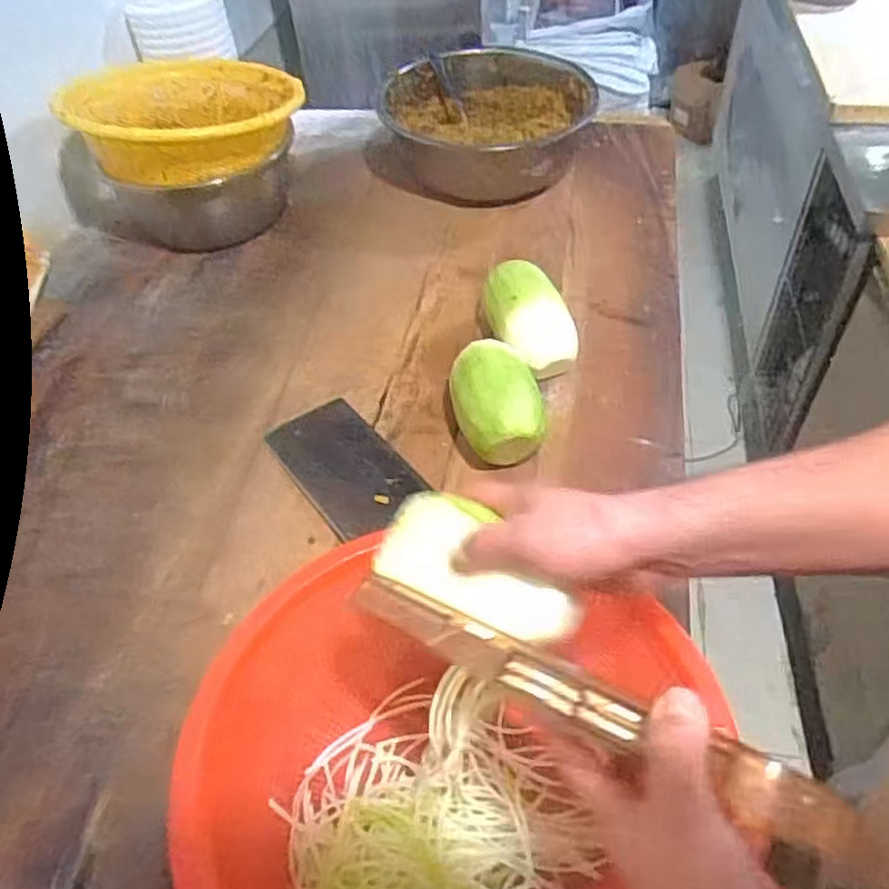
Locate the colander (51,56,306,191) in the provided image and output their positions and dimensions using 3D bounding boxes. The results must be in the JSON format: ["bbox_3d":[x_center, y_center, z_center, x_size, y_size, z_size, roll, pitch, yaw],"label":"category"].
[{"bbox_3d":[-0.360,-0.451,1.008,0.319,0.098,0.301,-12,47,-5],"label":"colander"}]

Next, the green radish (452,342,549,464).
[{"bbox_3d":[0.052,-0.043,0.736,0.081,0.086,0.129,-10,47,-4],"label":"green radish"}]

